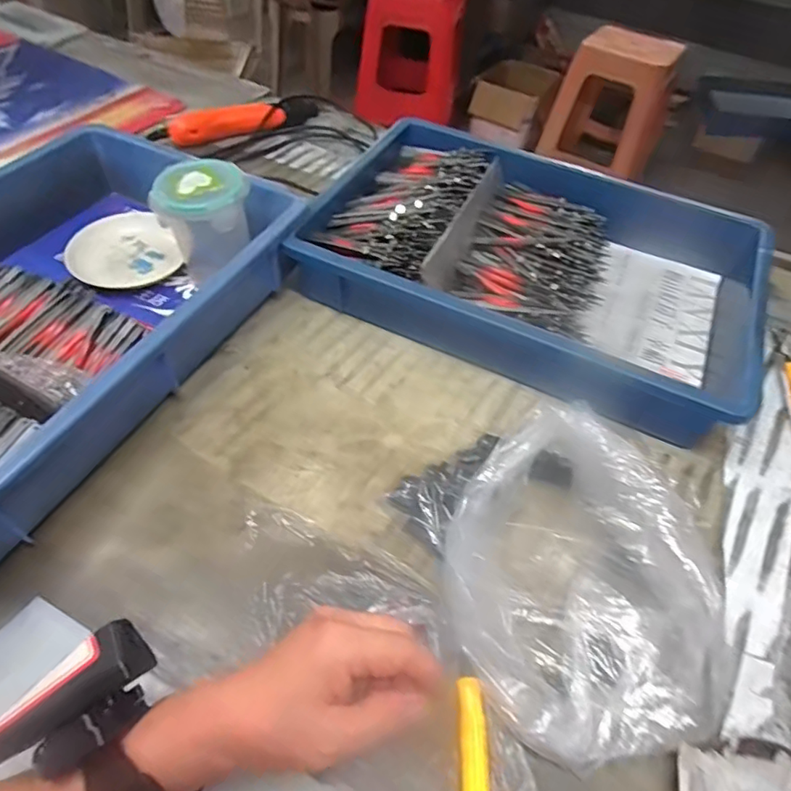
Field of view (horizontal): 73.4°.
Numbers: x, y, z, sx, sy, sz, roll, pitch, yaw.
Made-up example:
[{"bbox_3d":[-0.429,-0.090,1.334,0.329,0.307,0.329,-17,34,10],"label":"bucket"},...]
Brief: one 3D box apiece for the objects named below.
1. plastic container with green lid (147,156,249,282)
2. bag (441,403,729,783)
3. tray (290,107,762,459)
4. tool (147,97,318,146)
[{"bbox_3d":[-0.176,-0.156,0.506,0.071,0.106,0.069,12,52,4],"label":"plastic container with green lid"},{"bbox_3d":[0.106,0.115,0.338,0.143,0.097,0.196,-10,54,-13],"label":"bag"},{"bbox_3d":[0.141,-0.150,0.558,0.409,0.085,0.292,21,53,12],"label":"tray"},{"bbox_3d":[-0.209,-0.370,0.715,0.235,0.037,0.052,-21,57,-20],"label":"tool"}]

